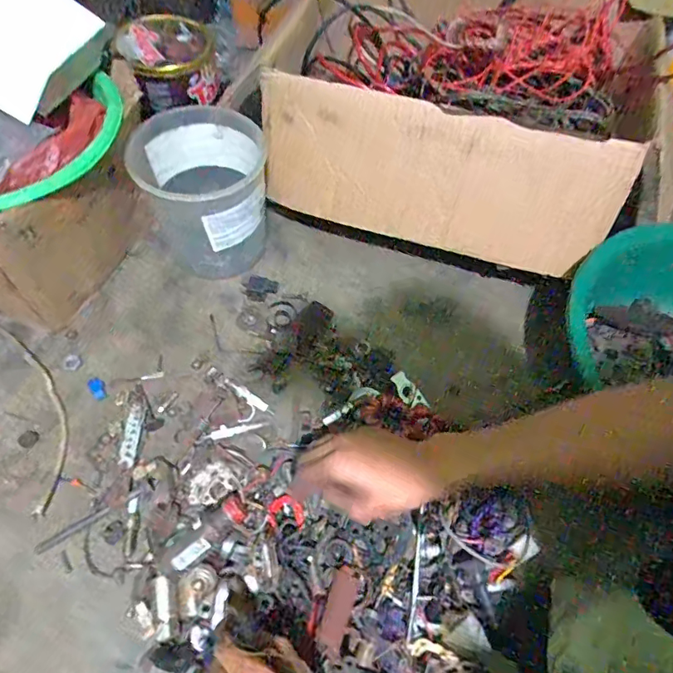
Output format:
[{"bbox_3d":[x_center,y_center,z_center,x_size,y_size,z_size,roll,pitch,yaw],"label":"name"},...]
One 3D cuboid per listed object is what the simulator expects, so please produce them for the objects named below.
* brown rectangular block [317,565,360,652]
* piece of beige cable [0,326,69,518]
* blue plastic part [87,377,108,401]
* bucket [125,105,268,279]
[{"bbox_3d":[0.003,0.271,0.488,0.026,0.009,0.072,17,60,6],"label":"brown rectangular block"},{"bbox_3d":[-0.382,0.070,0.592,0.070,0.011,0.295,-26,67,-28],"label":"piece of beige cable"},{"bbox_3d":[-0.298,0.064,0.605,0.017,0.004,0.035,-35,67,-19],"label":"blue plastic part"},{"bbox_3d":[-0.181,-0.197,0.682,0.164,0.148,0.171,2,59,-2],"label":"bucket"}]

